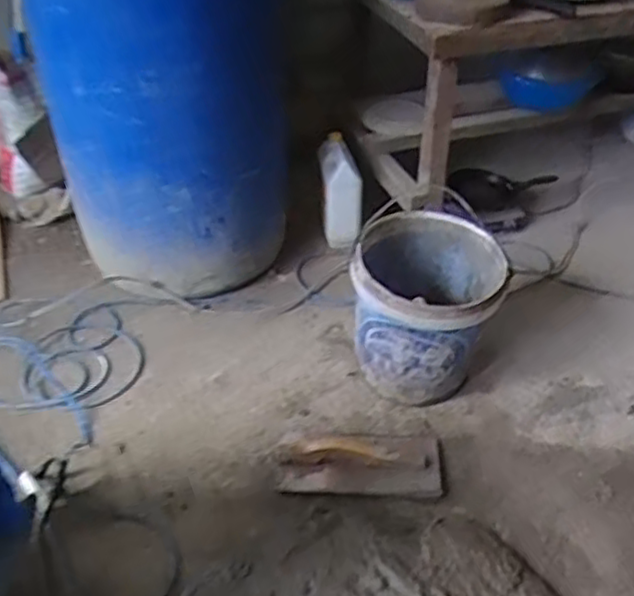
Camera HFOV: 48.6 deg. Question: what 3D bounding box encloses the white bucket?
[{"bbox_3d":[0.236,0.031,1.546,0.295,0.326,0.320,0,39,0],"label":"white bucket"}]

